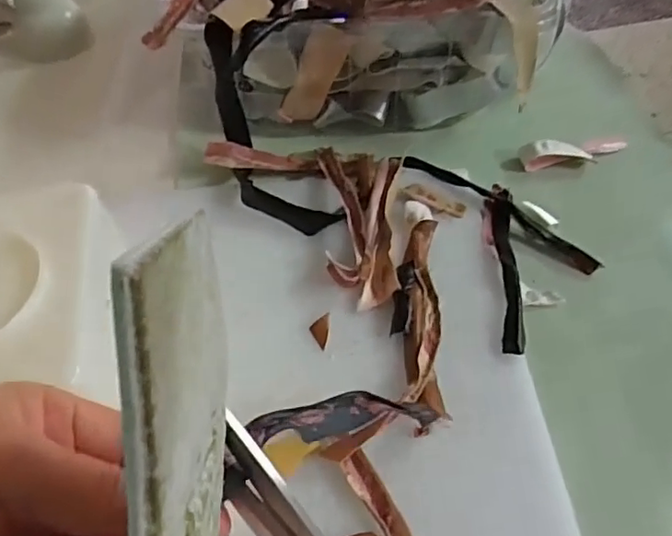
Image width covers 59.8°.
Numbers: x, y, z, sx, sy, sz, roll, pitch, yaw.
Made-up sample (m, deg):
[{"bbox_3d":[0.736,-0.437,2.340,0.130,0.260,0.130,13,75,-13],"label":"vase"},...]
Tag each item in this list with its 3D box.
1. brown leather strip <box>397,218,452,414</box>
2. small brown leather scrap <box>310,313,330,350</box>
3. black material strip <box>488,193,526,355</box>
[{"bbox_3d":[0.050,0.024,0.346,0.022,0.009,0.138,2,51,3],"label":"brown leather strip"},{"bbox_3d":[-0.010,0.036,0.344,0.011,0.004,0.024,5,51,5],"label":"small brown leather scrap"},{"bbox_3d":[0.107,-0.002,0.367,0.014,0.008,0.128,5,51,5],"label":"black material strip"}]

